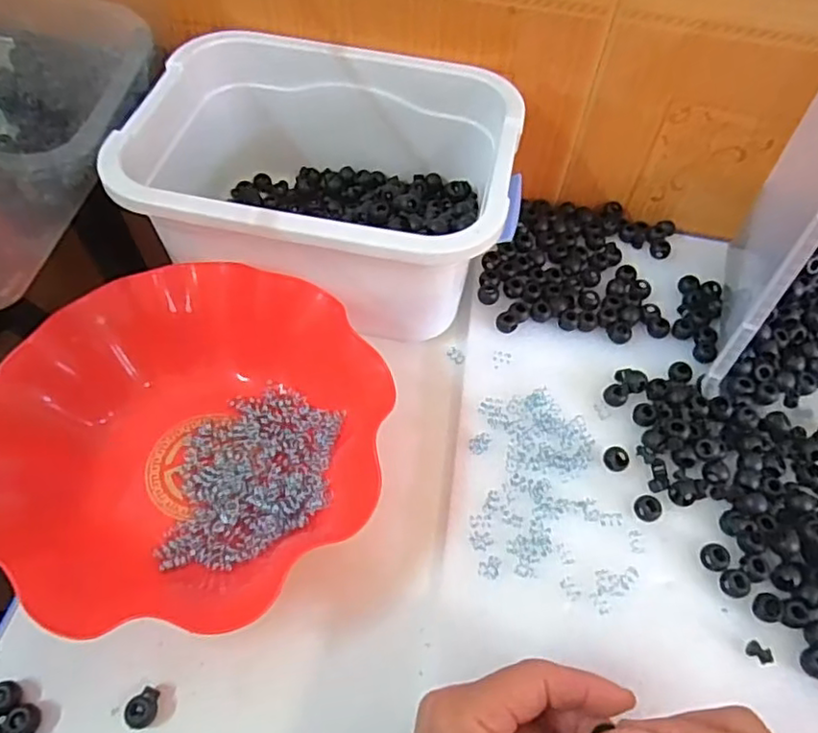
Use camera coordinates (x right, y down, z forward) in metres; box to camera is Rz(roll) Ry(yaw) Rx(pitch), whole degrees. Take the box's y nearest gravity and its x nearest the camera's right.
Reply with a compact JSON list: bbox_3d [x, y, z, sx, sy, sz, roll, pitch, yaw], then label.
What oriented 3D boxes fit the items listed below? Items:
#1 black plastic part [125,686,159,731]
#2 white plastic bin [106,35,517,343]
[{"bbox_3d":[-0.139,0.177,0.324,0.016,0.007,0.019,4,60,1],"label":"black plastic part"},{"bbox_3d":[-0.056,-0.128,0.447,0.242,0.109,0.185,11,60,5],"label":"white plastic bin"}]

